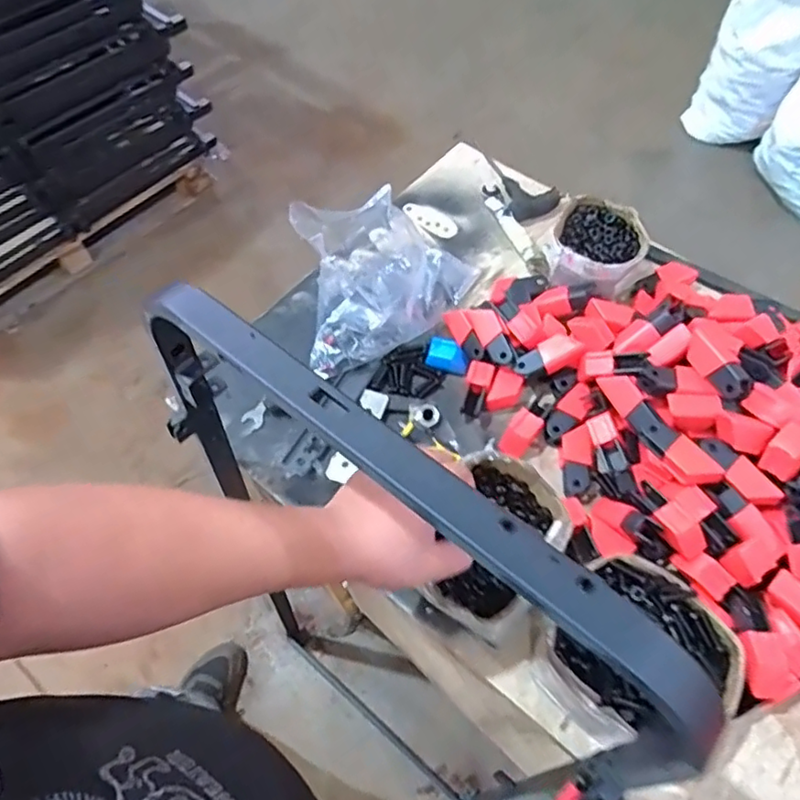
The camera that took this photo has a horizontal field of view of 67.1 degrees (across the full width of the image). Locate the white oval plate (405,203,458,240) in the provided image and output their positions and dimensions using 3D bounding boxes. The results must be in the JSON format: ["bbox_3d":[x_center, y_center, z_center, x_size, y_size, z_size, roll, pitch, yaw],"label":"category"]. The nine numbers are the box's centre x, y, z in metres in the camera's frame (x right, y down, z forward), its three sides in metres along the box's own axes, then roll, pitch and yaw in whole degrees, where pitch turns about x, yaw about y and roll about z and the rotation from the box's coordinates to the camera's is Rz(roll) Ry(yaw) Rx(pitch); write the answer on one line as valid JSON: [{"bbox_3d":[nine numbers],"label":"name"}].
[{"bbox_3d":[0.047,-0.272,0.910,0.040,0.008,0.089,-39,66,-18],"label":"white oval plate"}]

